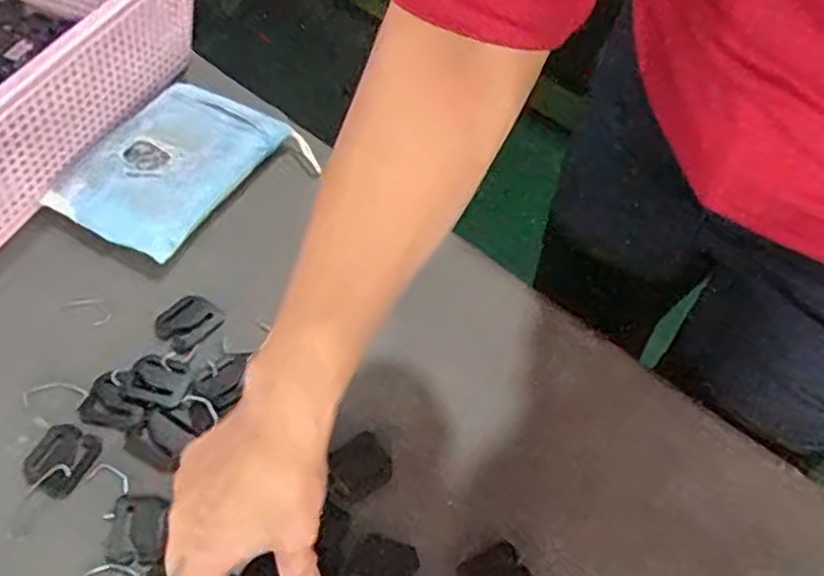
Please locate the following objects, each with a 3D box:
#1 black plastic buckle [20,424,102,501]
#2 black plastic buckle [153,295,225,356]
[{"bbox_3d":[-0.209,0.101,0.442,0.036,0.004,0.039,25,55,13],"label":"black plastic buckle"},{"bbox_3d":[-0.152,0.023,0.506,0.037,0.004,0.041,35,58,19],"label":"black plastic buckle"}]

